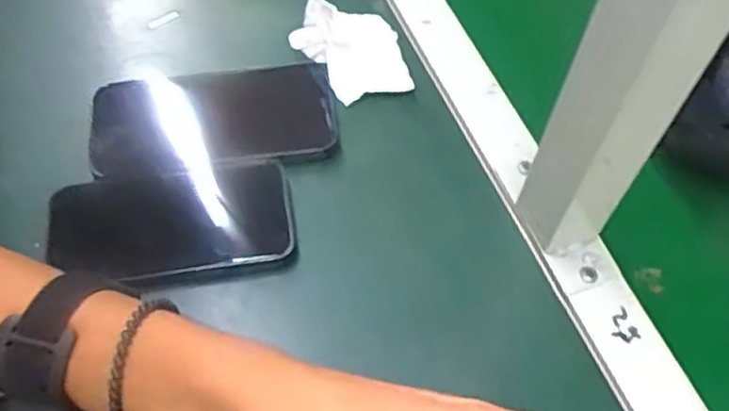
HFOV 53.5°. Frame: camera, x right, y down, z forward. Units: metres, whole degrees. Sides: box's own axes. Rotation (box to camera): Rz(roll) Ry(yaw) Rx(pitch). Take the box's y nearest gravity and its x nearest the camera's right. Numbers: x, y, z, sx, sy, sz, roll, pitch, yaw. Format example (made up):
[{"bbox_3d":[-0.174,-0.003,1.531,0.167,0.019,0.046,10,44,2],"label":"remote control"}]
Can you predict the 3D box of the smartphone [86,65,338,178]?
[{"bbox_3d":[-0.103,-0.061,0.491,0.161,0.013,0.087,-4,60,-6],"label":"smartphone"}]

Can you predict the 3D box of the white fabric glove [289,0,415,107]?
[{"bbox_3d":[-0.009,-0.110,0.505,0.074,0.041,0.062,-15,62,-12],"label":"white fabric glove"}]

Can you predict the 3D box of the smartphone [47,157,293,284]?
[{"bbox_3d":[-0.120,0.011,0.452,0.144,0.015,0.079,-9,57,-4],"label":"smartphone"}]

